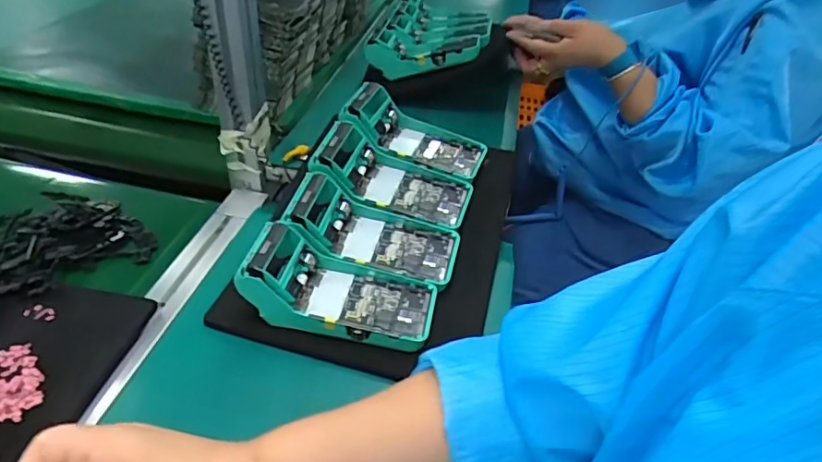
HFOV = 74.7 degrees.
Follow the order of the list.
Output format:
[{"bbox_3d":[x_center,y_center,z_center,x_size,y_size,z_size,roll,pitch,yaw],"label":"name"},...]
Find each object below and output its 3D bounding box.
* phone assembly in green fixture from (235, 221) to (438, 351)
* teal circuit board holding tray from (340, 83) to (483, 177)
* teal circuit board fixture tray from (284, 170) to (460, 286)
[{"bbox_3d":[-0.061,0.052,0.495,0.165,0.074,0.077,9,39,3],"label":"phone assembly in green fixture"},{"bbox_3d":[0.006,-0.123,0.651,0.172,0.077,0.092,10,38,4],"label":"teal circuit board holding tray"},{"bbox_3d":[-0.040,0.006,0.555,0.169,0.061,0.077,22,38,-5],"label":"teal circuit board fixture tray"}]

